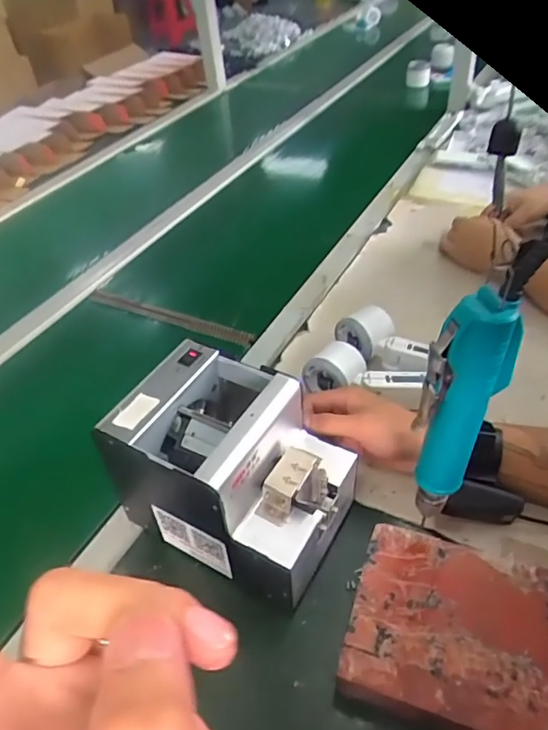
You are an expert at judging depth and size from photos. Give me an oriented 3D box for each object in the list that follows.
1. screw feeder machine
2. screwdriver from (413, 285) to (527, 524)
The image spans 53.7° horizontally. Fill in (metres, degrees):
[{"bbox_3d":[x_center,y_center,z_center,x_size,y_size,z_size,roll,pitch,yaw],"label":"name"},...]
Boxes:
[{"bbox_3d":[-0.033,0.086,0.466,0.169,0.133,0.122,18,48,24],"label":"screw feeder machine"},{"bbox_3d":[0.123,0.030,0.365,0.048,0.168,0.033,-28,46,-22],"label":"screwdriver"}]

